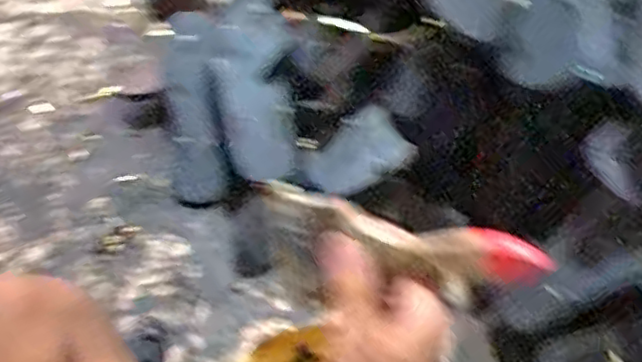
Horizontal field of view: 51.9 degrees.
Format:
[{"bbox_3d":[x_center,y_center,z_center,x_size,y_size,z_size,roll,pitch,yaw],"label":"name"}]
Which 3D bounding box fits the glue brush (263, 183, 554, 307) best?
[{"bbox_3d":[0.043,0.035,0.397,0.176,0.036,0.032,18,58,22],"label":"glue brush"}]

